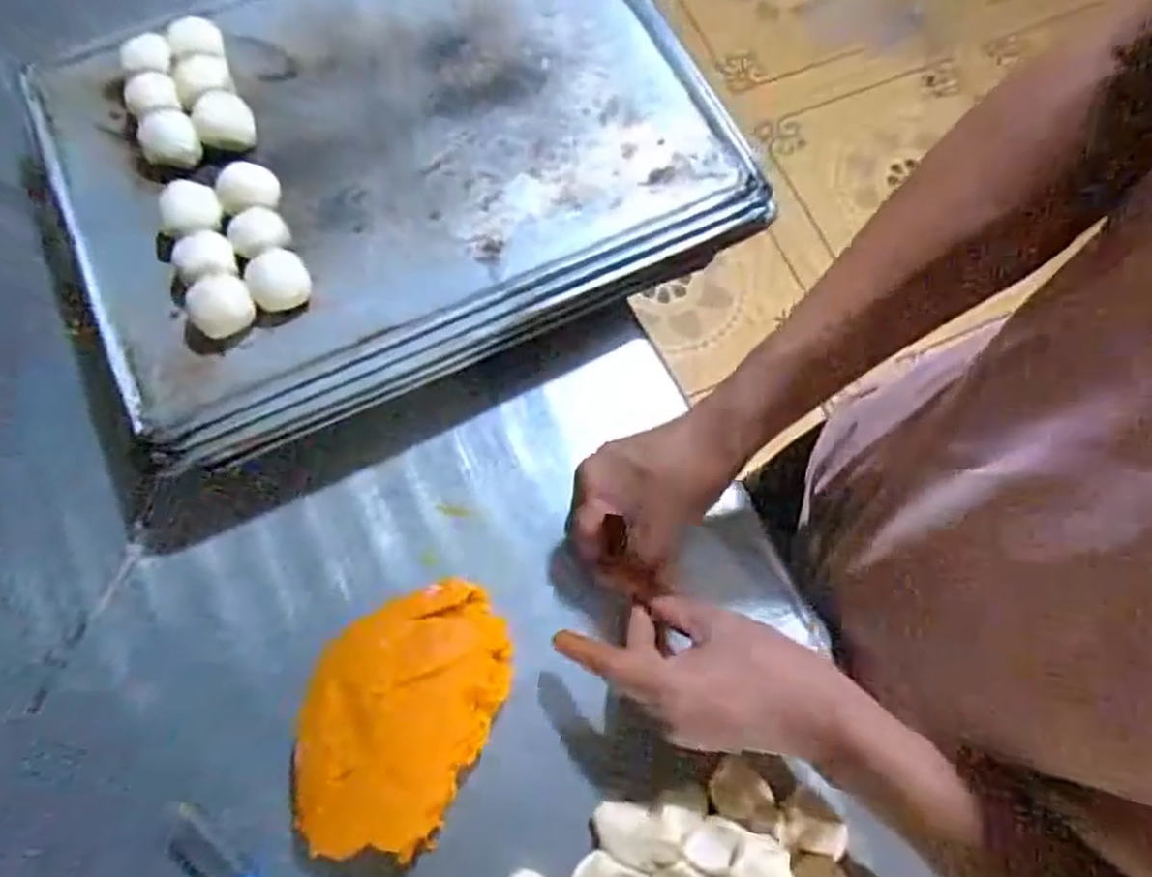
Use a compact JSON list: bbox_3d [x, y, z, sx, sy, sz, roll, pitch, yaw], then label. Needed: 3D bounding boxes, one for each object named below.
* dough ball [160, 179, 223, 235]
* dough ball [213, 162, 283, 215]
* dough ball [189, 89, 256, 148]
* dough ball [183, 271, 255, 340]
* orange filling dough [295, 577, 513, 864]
[{"bbox_3d":[-0.257,-0.153,0.504,0.035,0.023,0.035,1,72,-2],"label":"dough ball"},{"bbox_3d":[-0.226,-0.173,0.513,0.045,0.028,0.037,-1,72,-3],"label":"dough ball"},{"bbox_3d":[-0.250,-0.226,0.532,0.039,0.026,0.041,1,72,-2],"label":"dough ball"},{"bbox_3d":[-0.229,-0.084,0.484,0.039,0.028,0.035,-30,76,-11],"label":"dough ball"},{"bbox_3d":[-0.112,0.173,0.472,0.114,0.064,0.171,24,73,5],"label":"orange filling dough"}]

